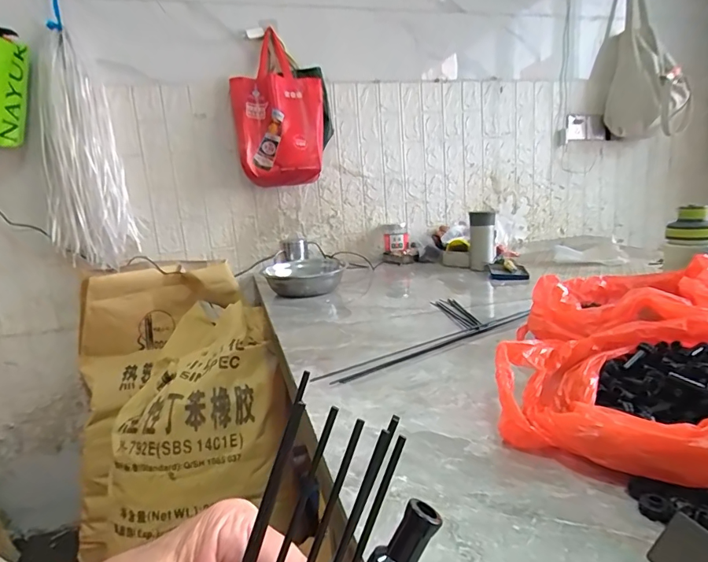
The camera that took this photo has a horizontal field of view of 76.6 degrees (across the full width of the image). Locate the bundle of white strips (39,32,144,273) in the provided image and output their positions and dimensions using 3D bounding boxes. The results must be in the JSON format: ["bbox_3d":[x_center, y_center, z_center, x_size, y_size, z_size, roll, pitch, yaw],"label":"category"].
[{"bbox_3d":[-0.783,-0.351,1.308,0.201,0.591,0.137,-3,11,2],"label":"bundle of white strips"}]

